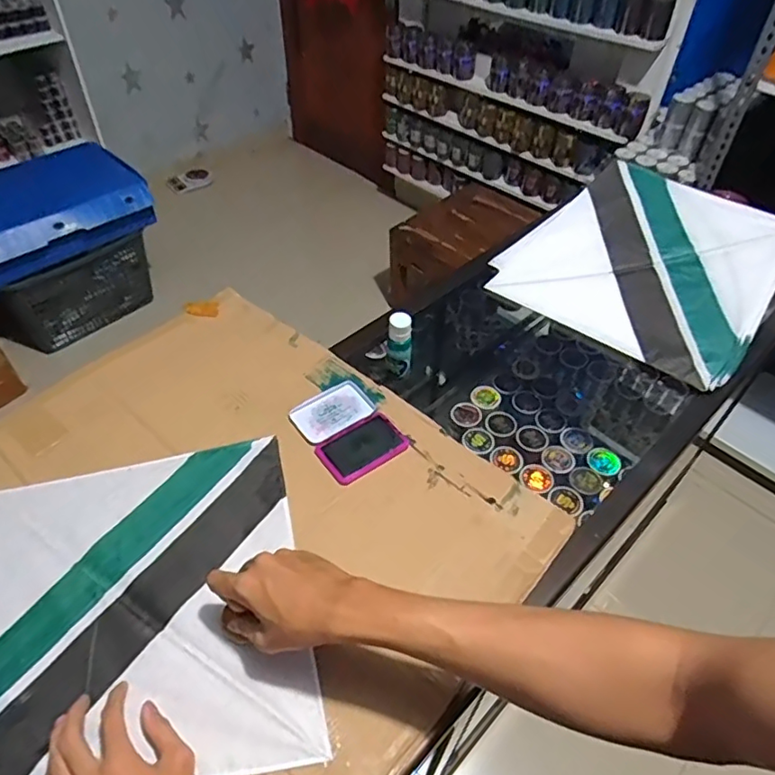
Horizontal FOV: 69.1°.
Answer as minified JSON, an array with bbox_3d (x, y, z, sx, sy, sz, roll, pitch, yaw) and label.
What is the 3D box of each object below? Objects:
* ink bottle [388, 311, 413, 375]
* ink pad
[{"bbox_3d":[0.017,-0.057,0.752,0.032,0.097,0.026,6,48,3],"label":"ink bottle"},{"bbox_3d":[-0.051,0.050,0.716,0.105,0.012,0.140,-27,54,-24],"label":"ink pad"}]

